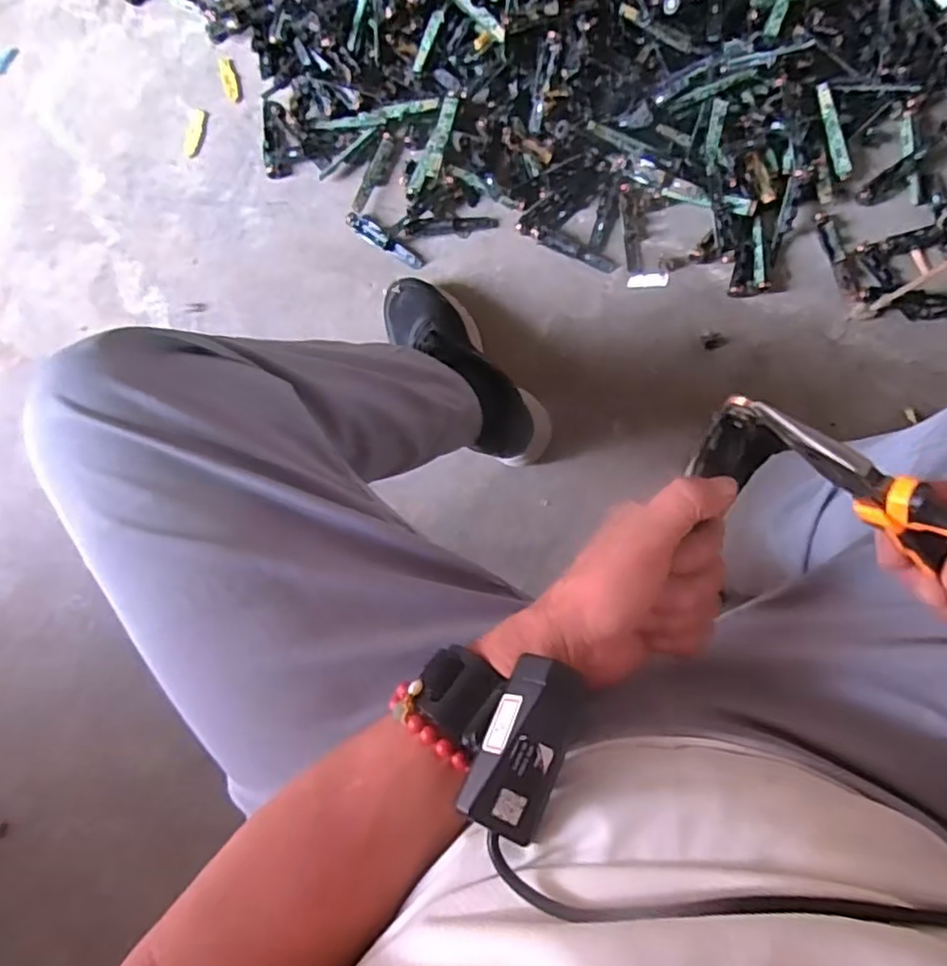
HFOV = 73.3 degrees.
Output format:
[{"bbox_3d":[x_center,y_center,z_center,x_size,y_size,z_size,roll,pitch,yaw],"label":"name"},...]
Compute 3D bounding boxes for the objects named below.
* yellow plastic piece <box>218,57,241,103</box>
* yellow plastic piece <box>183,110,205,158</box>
[{"bbox_3d":[-0.304,-0.504,0.795,0.020,0.009,0.051,-11,86,3],"label":"yellow plastic piece"},{"bbox_3d":[-0.348,-0.437,0.796,0.019,0.006,0.059,15,88,5],"label":"yellow plastic piece"}]

